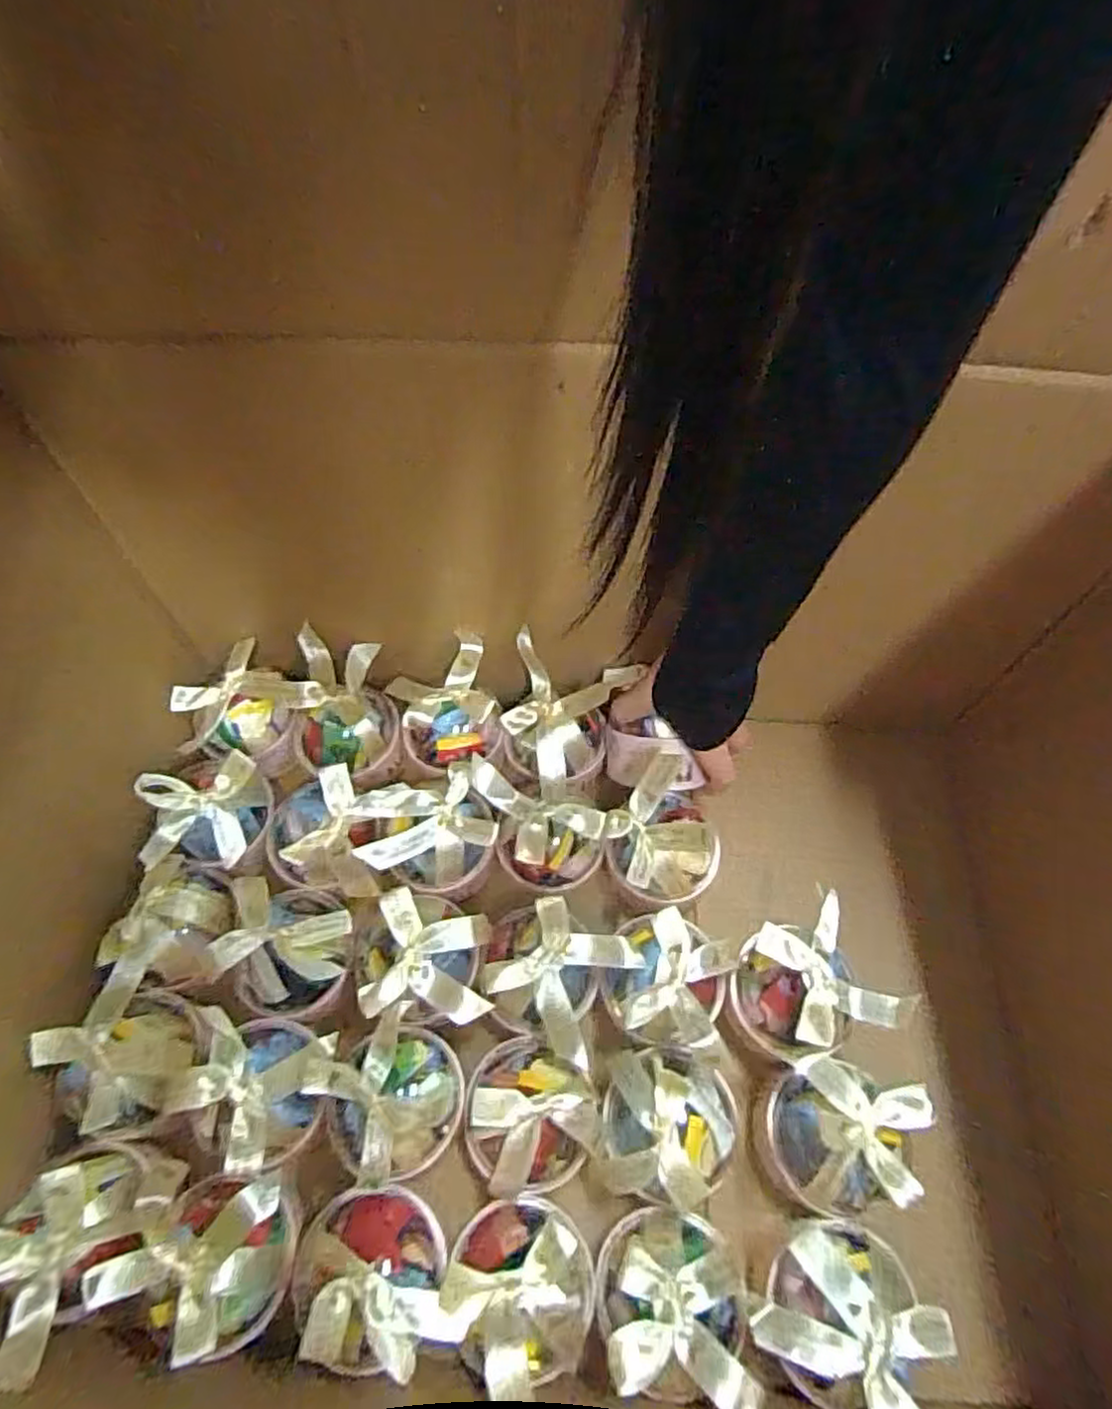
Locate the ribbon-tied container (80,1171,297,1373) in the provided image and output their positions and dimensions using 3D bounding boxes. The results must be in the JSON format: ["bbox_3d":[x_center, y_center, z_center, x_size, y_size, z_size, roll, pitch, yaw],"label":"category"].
[{"bbox_3d":[-0.190,0.296,0.377,0.078,0.066,0.076,-1,59,1],"label":"ribbon-tied container"}]

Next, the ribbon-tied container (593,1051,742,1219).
[{"bbox_3d":[0.069,0.260,0.436,0.079,0.076,0.079,9,60,7],"label":"ribbon-tied container"}]

